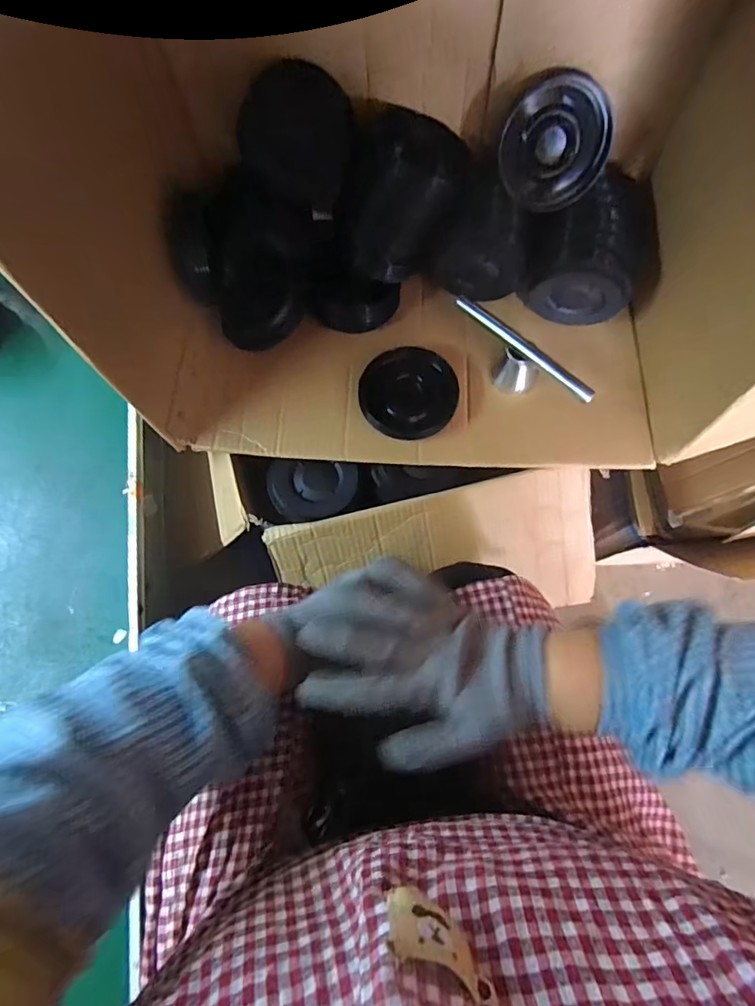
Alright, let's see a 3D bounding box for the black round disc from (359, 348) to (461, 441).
[{"bbox_3d":[0.039,-0.137,0.606,0.124,0.048,0.097,18,73,5],"label":"black round disc"}]

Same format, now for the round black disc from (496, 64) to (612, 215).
[{"bbox_3d":[0.197,-0.398,0.546,0.120,0.117,0.029,41,41,-22],"label":"round black disc"}]

